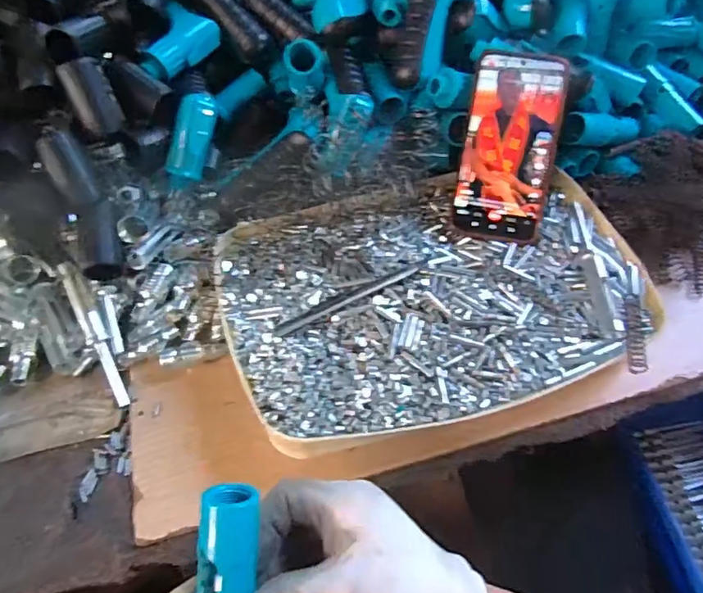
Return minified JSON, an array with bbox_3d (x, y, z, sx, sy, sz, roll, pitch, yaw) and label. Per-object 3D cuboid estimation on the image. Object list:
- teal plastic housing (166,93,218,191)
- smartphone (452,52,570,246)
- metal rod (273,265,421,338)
[{"bbox_3d":[-0.146,-0.141,0.486,0.030,0.023,0.087,20,100,16],"label":"teal plastic housing"},{"bbox_3d":[0.138,-0.132,0.465,0.079,0.012,0.164,10,87,8],"label":"smartphone"},{"bbox_3d":[-0.002,0.000,0.413,0.125,0.006,0.017,-24,56,-16],"label":"metal rod"}]

